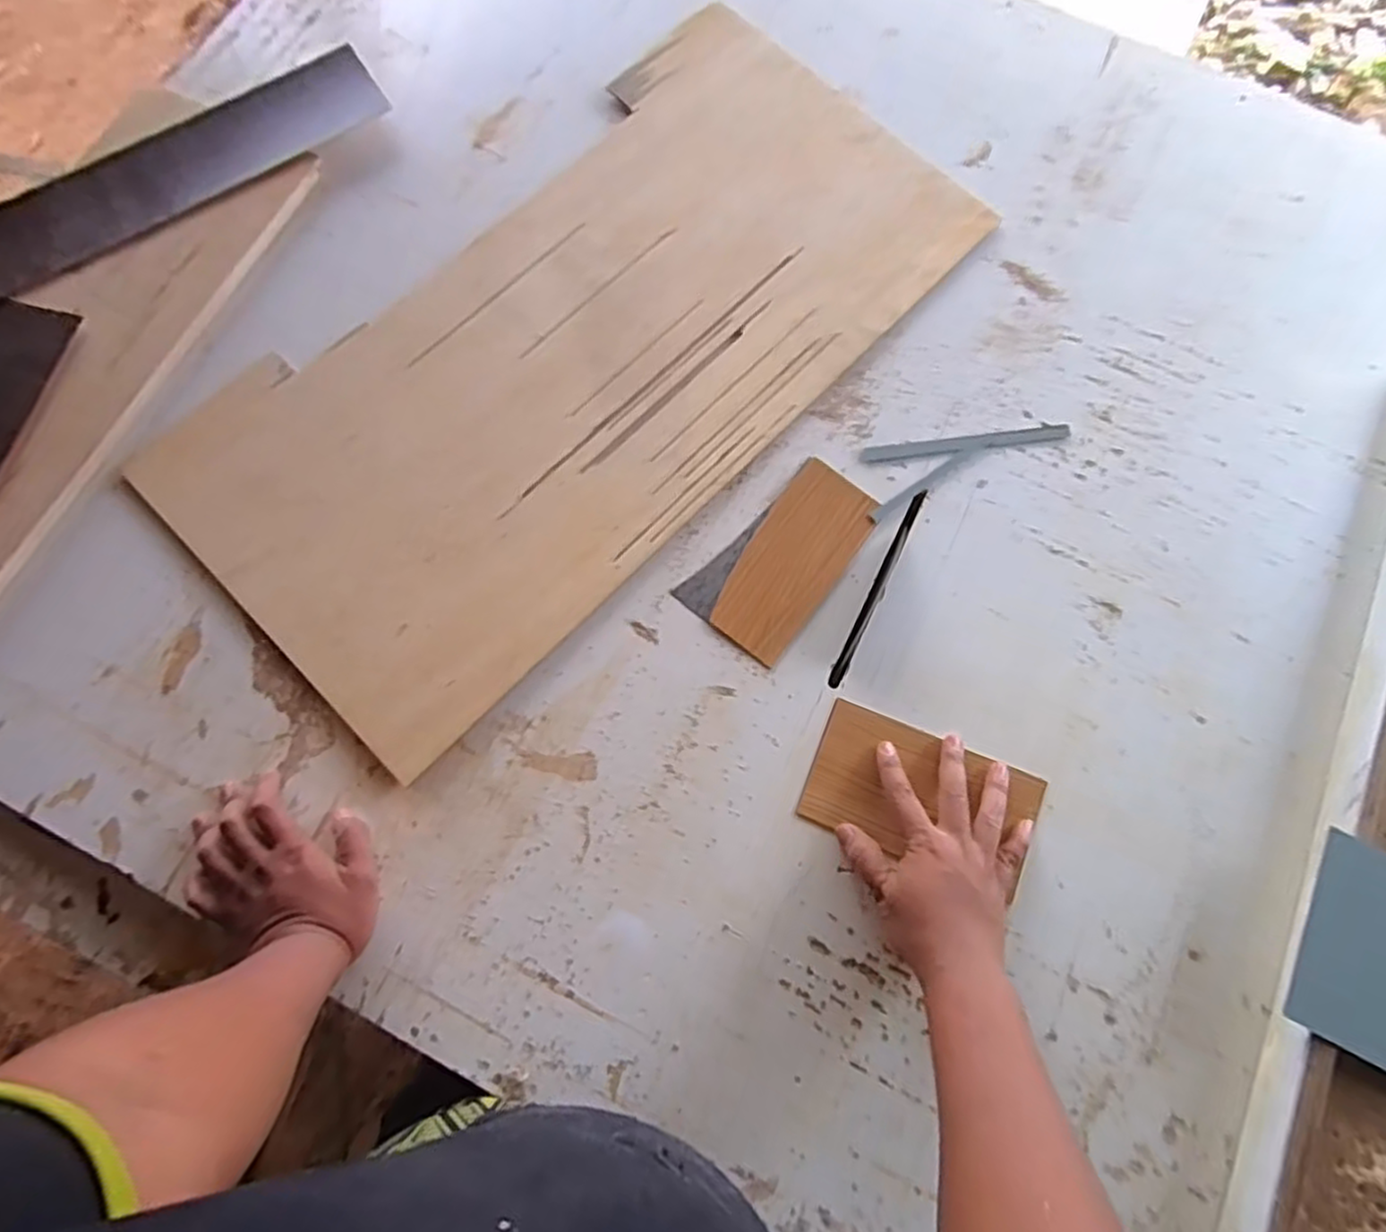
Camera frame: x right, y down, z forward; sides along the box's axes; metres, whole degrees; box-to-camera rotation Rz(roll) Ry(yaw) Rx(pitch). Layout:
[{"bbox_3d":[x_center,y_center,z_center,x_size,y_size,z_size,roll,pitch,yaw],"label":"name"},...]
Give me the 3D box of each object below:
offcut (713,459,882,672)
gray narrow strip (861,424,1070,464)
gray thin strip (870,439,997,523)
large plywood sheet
[{"bbox_3d":[0.089,-0.050,0.642,0.083,0.006,0.182,35,78,8],"label":"offcut"},{"bbox_3d":[0.259,-0.165,0.682,0.197,0.004,0.017,-8,76,-2],"label":"gray narrow strip"},{"bbox_3d":[0.222,-0.128,0.666,0.143,0.004,0.013,-34,78,-8],"label":"gray thin strip"},{"bbox_3d":[-0.106,-0.258,0.683,0.392,0.015,0.764,43,80,10],"label":"large plywood sheet"}]

